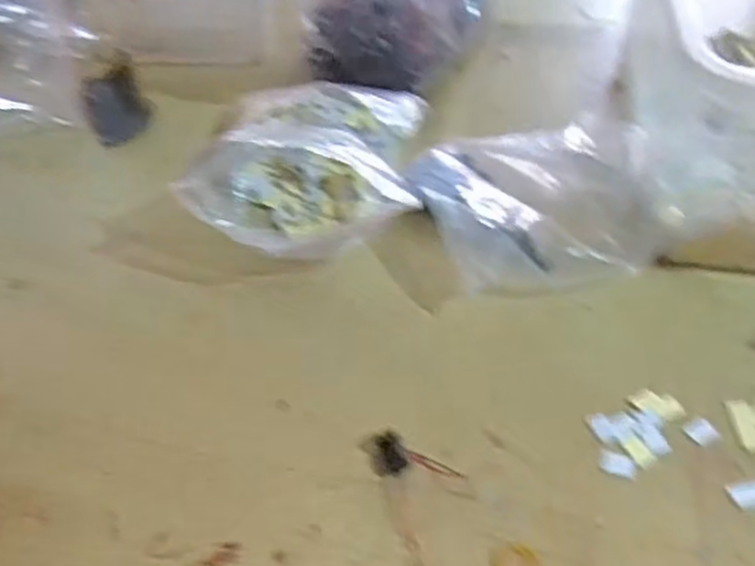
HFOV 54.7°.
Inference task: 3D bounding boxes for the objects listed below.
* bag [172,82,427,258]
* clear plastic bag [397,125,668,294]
[{"bbox_3d":[-0.042,-0.081,0.486,0.144,0.054,0.159,0,50,1],"label":"bag"},{"bbox_3d":[0.095,-0.053,0.464,0.133,0.047,0.133,-11,51,-8],"label":"clear plastic bag"}]

